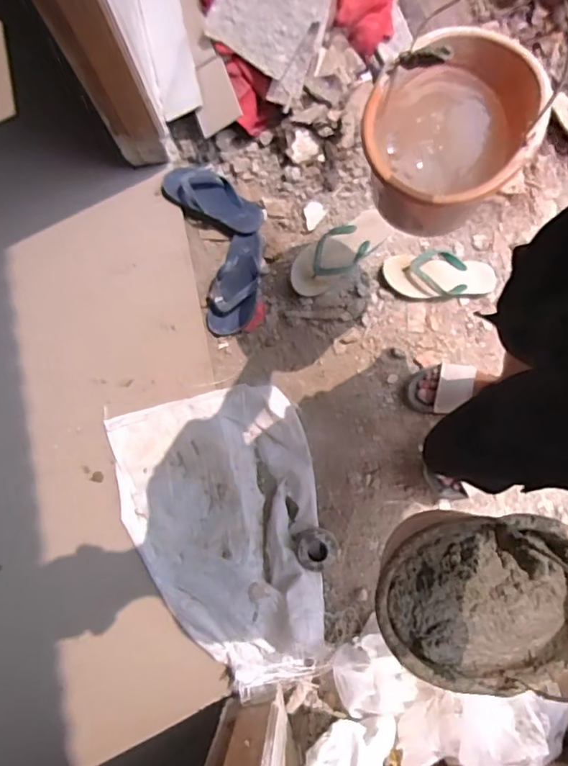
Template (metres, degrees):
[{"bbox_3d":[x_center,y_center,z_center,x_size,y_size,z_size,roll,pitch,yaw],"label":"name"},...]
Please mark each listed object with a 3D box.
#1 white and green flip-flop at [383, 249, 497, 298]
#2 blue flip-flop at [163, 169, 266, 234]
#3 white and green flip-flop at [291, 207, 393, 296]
[{"bbox_3d":[0.364,-0.255,1.248,0.251,0.030,0.107,-6,79,-1],"label":"white and green flip-flop"},{"bbox_3d":[-0.165,-0.444,1.285,0.253,0.038,0.111,27,80,6],"label":"blue flip-flop"},{"bbox_3d":[0.125,-0.305,1.248,0.252,0.047,0.098,-39,81,-7],"label":"white and green flip-flop"}]

